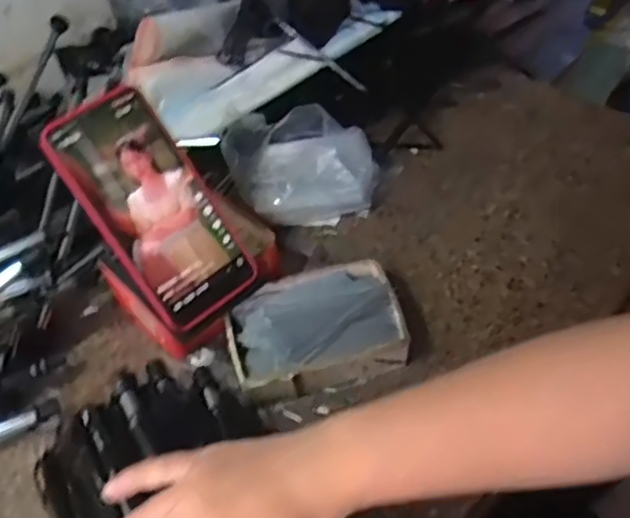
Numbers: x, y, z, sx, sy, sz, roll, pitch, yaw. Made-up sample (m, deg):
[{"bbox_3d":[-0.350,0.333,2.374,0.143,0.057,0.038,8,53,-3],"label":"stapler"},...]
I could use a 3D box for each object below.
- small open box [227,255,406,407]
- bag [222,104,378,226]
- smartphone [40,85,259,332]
[{"bbox_3d":[0.000,0.054,0.492,0.128,0.035,0.092,-15,51,-7],"label":"small open box"},{"bbox_3d":[-0.009,-0.085,0.588,0.130,0.071,0.103,-1,51,4],"label":"bag"},{"bbox_3d":[-0.110,-0.034,0.449,0.077,0.163,0.012,-39,14,-24],"label":"smartphone"}]

